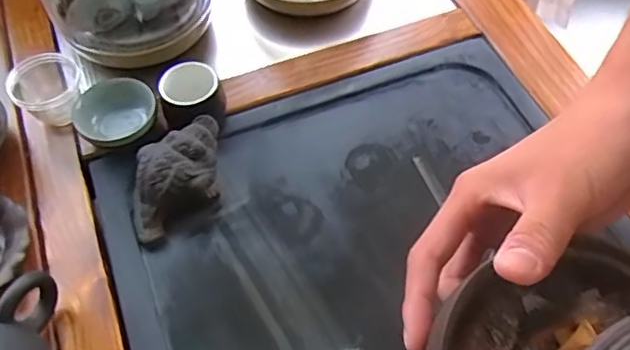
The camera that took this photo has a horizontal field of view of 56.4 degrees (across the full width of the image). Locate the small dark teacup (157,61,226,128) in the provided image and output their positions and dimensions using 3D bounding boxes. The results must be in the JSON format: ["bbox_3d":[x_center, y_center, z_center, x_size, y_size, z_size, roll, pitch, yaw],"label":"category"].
[{"bbox_3d":[-0.099,-0.060,0.479,0.050,0.042,0.047,-13,57,-8],"label":"small dark teacup"}]

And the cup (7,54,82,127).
[{"bbox_3d":[-0.215,-0.066,0.480,0.054,0.038,0.053,0,56,0],"label":"cup"}]

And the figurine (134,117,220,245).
[{"bbox_3d":[-0.103,0.001,0.441,0.082,0.043,0.057,-26,60,-16],"label":"figurine"}]

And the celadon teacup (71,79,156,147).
[{"bbox_3d":[-0.158,-0.044,0.473,0.061,0.028,0.062,-21,57,-15],"label":"celadon teacup"}]

